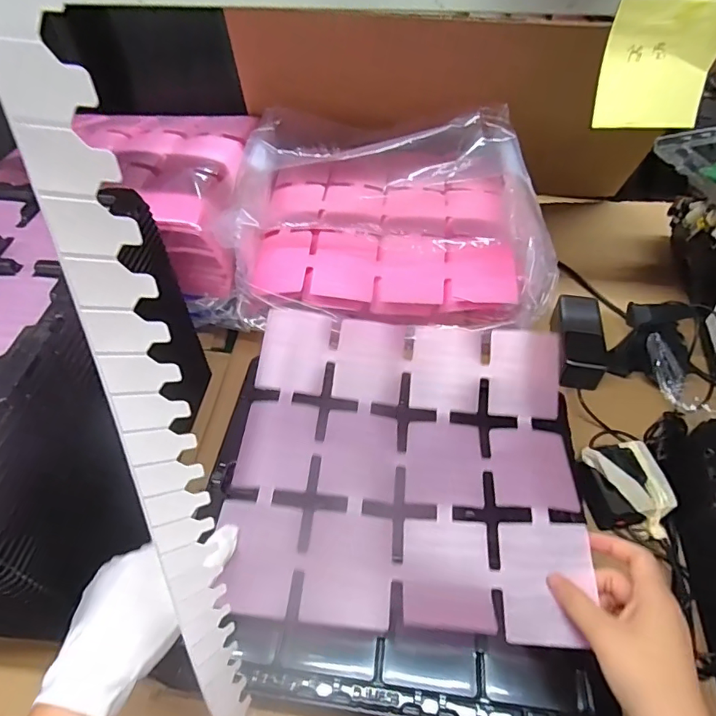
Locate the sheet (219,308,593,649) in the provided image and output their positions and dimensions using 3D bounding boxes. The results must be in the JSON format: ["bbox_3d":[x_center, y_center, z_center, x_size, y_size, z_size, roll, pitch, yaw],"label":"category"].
[{"bbox_3d":[0.045,0.090,0.462,0.313,0.047,0.291,5,51,4],"label":"sheet"}]

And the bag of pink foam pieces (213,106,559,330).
[{"bbox_3d":[0.027,-0.189,0.618,0.373,0.094,0.359,-6,51,-4],"label":"bag of pink foam pieces"}]

